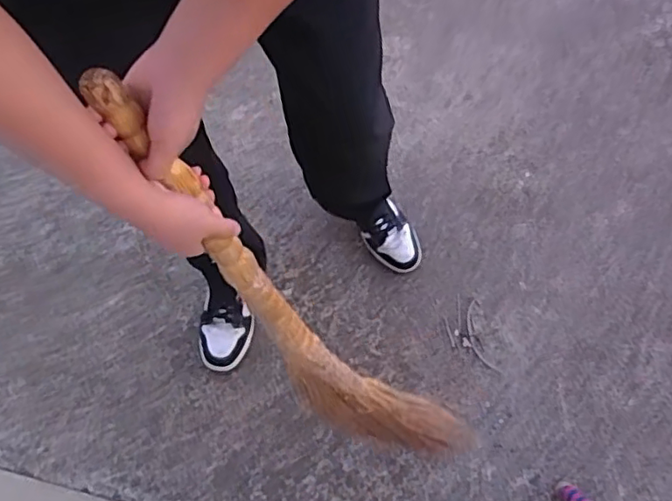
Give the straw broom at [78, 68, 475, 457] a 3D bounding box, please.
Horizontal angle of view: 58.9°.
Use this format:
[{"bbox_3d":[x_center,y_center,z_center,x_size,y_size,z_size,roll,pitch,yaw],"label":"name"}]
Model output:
[{"bbox_3d":[-0.039,0.087,0.760,0.196,0.772,0.080,5,56,34],"label":"straw broom"}]

